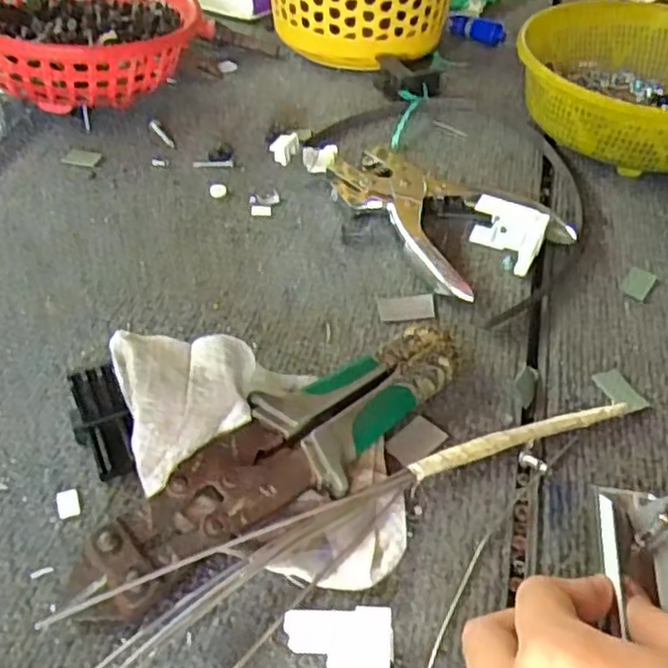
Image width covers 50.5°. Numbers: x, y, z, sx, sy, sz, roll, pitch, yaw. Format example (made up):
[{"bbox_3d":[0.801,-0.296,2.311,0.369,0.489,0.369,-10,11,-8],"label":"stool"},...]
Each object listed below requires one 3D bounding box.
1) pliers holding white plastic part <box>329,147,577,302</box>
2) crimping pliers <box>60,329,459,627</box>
[{"bbox_3d":[0.069,-0.083,0.445,0.096,0.026,0.158,-19,47,-20],"label":"pliers holding white plastic part"},{"bbox_3d":[-0.021,0.054,0.308,0.055,0.022,0.190,30,51,27],"label":"crimping pliers"}]

